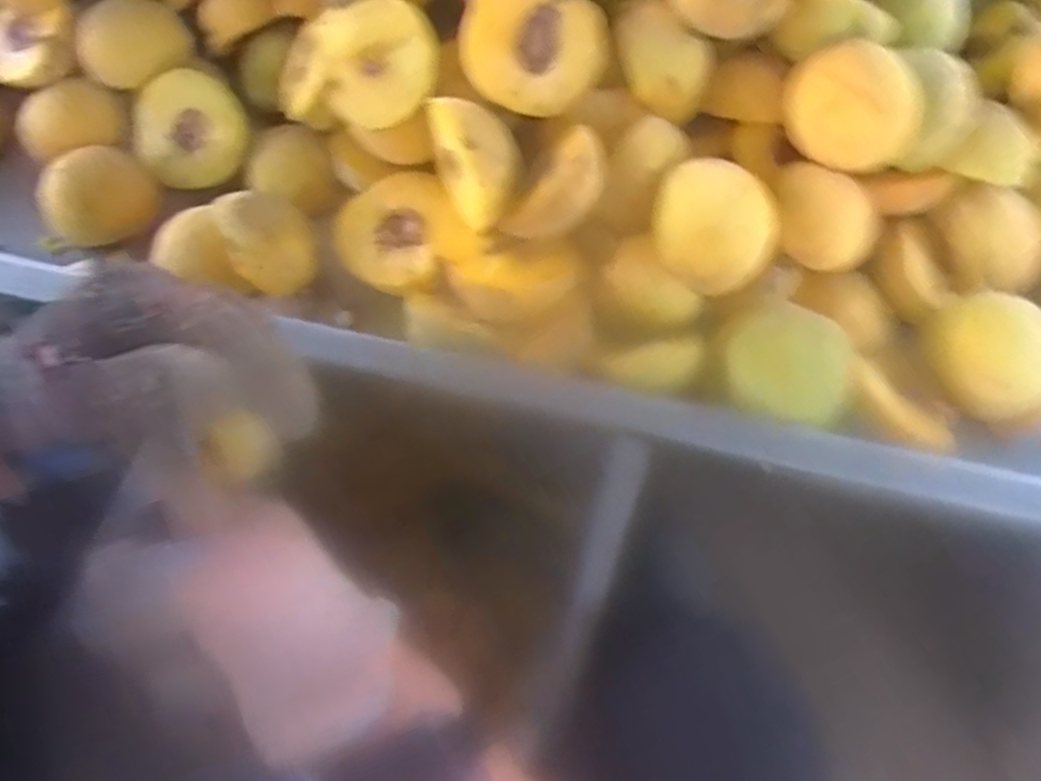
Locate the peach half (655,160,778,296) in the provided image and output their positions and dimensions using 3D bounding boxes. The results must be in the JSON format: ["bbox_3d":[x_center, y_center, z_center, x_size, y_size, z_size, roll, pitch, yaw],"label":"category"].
[{"bbox_3d":[0.104,-0.088,0.420,0.064,0.037,0.064,0,68,0],"label":"peach half"}]

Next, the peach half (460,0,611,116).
[{"bbox_3d":[0.005,-0.188,0.435,0.074,0.036,0.067,0,109,-19],"label":"peach half"}]

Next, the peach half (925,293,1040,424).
[{"bbox_3d":[0.261,-0.018,0.440,0.066,0.059,0.035,49,31,8],"label":"peach half"}]

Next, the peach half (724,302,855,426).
[{"bbox_3d":[0.140,-0.013,0.420,0.062,0.019,0.059,16,97,13],"label":"peach half"}]

